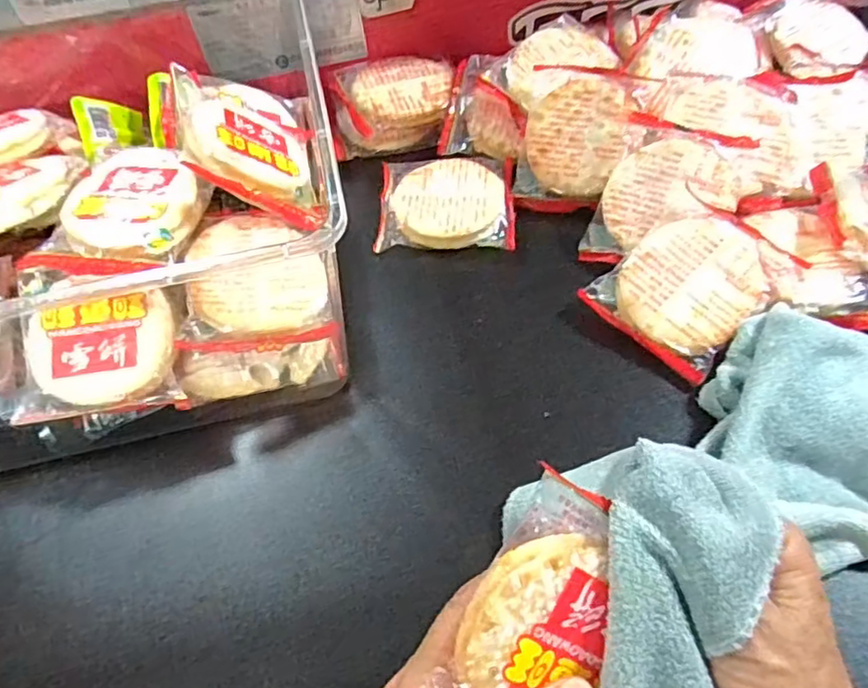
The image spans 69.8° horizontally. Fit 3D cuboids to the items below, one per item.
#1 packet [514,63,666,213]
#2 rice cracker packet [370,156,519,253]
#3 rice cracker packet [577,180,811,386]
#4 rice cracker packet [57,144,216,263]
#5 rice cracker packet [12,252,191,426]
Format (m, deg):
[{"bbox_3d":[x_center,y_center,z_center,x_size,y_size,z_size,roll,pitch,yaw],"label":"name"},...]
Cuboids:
[{"bbox_3d":[0.106,-0.143,0.433,0.084,0.023,0.102,9,92,16],"label":"packet"},{"bbox_3d":[0.008,-0.103,0.446,0.095,0.016,0.086,-3,56,2],"label":"rice cracker packet"},{"bbox_3d":[0.153,-0.038,0.372,0.083,0.017,0.096,41,89,18],"label":"rice cracker packet"},{"bbox_3d":[-0.175,-0.080,0.367,0.074,0.020,0.087,4,56,7],"label":"rice cracker packet"},{"bbox_3d":[-0.185,-0.008,0.339,0.084,0.022,0.095,-9,77,-7],"label":"rice cracker packet"}]

